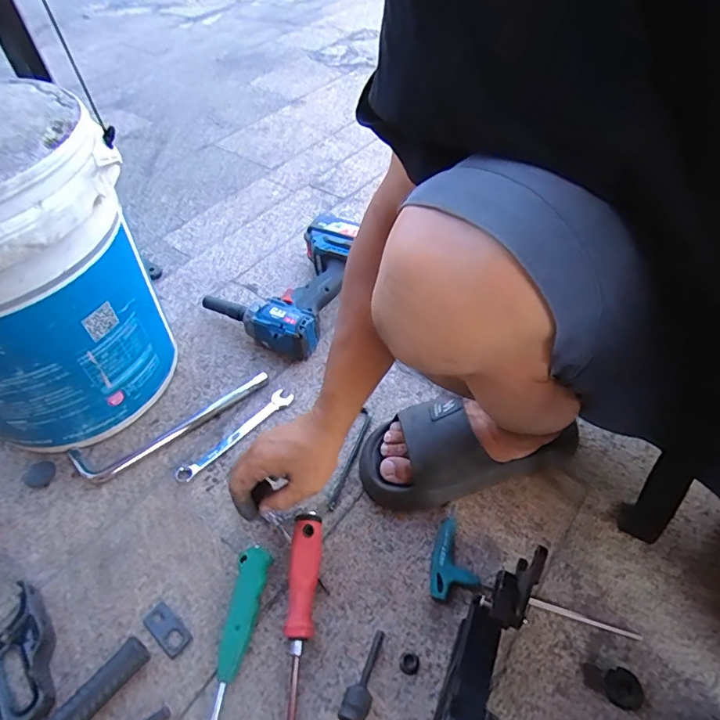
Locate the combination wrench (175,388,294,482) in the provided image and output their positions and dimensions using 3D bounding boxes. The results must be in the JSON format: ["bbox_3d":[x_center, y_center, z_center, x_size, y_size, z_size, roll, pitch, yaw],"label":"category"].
[{"bbox_3d":[-0.156,0.093,0.607,0.026,0.005,0.170,35,59,26],"label":"combination wrench"}]

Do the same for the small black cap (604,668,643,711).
[{"bbox_3d":[0.232,0.290,0.423,0.028,0.014,0.031,-16,52,-12],"label":"small black cap"}]

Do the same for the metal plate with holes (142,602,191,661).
[{"bbox_3d":[-0.189,0.262,0.467,0.051,0.004,0.025,32,58,25],"label":"metal plate with holes"}]

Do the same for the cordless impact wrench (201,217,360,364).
[{"bbox_3d":[-0.114,-0.124,0.738,0.199,0.074,0.237,20,54,17],"label":"cordless impact wrench"}]

